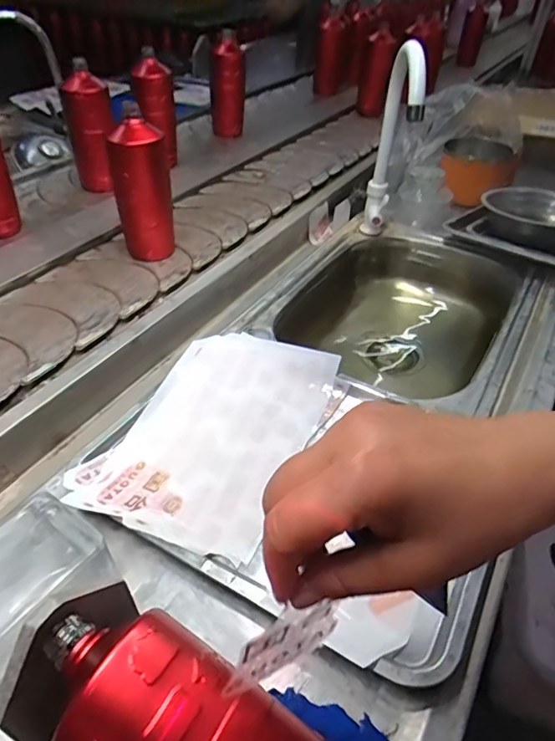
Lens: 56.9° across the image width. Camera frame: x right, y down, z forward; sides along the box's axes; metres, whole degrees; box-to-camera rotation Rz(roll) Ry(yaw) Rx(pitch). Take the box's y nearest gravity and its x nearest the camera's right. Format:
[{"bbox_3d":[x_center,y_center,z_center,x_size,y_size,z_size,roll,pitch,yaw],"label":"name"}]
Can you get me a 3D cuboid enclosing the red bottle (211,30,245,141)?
[{"bbox_3d":[-0.113,-0.650,1.178,0.076,0.192,0.063,-1,43,-9],"label":"red bottle"}]

